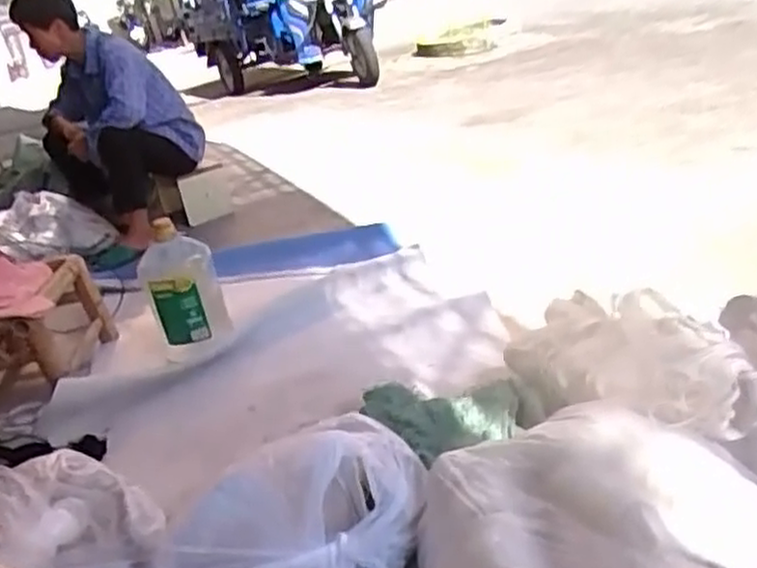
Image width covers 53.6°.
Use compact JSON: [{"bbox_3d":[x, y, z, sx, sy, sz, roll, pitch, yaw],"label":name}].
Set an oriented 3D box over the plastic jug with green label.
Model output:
[{"bbox_3d":[-0.455,0.022,1.756,0.177,0.286,0.118,-20,25,-12],"label":"plastic jug with green label"}]

